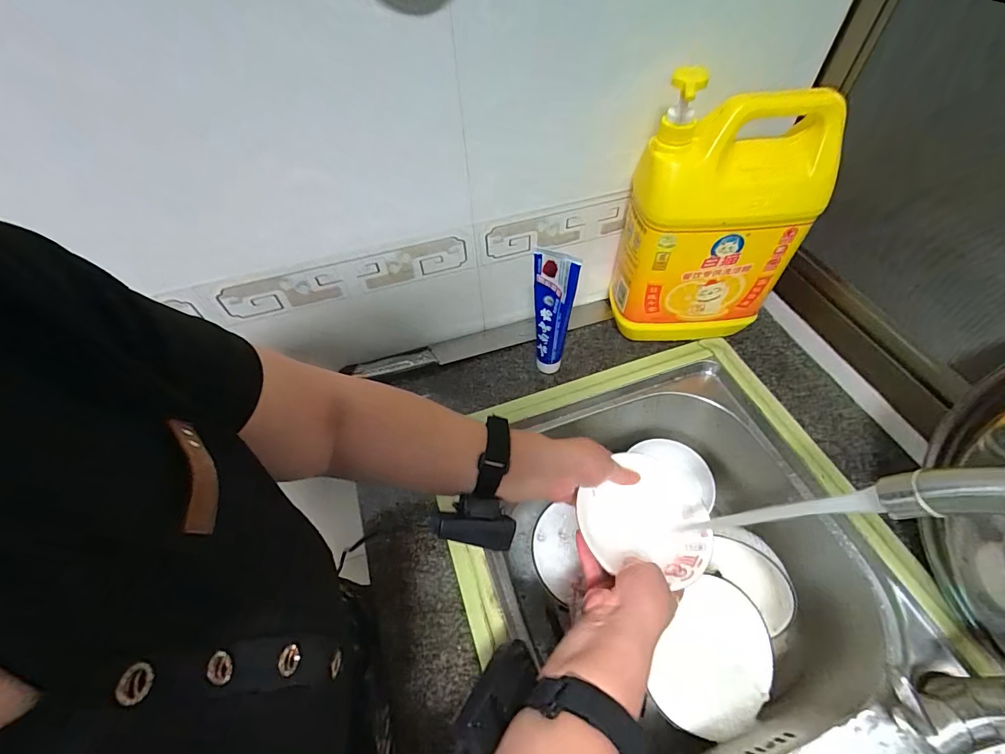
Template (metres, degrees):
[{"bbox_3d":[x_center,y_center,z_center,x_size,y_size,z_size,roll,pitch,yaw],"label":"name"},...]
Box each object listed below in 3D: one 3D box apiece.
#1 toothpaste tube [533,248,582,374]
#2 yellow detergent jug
[{"bbox_3d":[0.060,-0.068,0.517,0.047,0.182,0.025,6,55,8],"label":"toothpaste tube"},{"bbox_3d":[0.239,-0.173,0.512,0.182,0.299,0.099,-2,54,2],"label":"yellow detergent jug"}]

